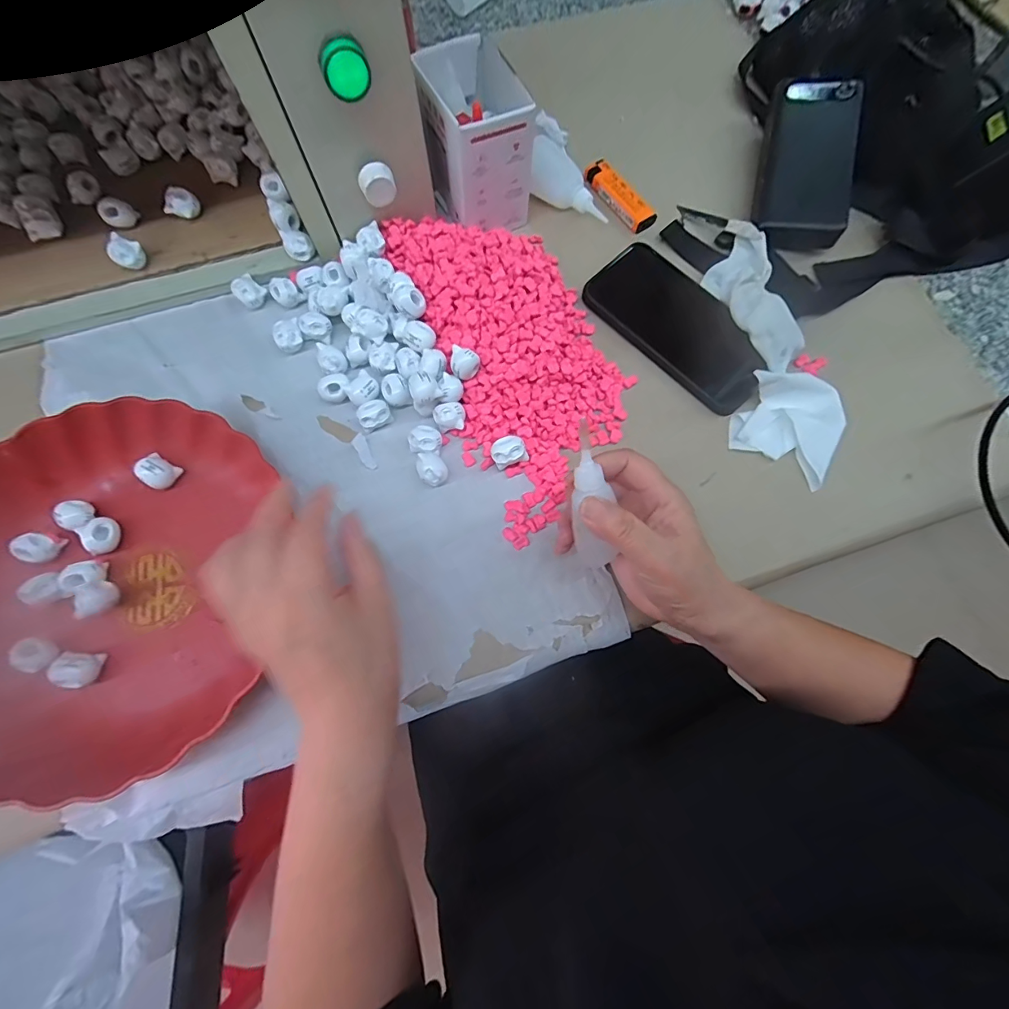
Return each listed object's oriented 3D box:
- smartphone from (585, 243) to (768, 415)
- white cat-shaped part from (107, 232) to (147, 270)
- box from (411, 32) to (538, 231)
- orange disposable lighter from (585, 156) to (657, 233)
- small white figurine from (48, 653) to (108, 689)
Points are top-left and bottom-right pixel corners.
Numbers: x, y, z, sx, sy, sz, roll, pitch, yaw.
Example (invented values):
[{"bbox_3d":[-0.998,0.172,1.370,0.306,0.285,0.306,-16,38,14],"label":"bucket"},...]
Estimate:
[{"bbox_3d":[0.146,-0.152,0.377,0.080,0.011,0.167,-38,78,-11],"label":"smartphone"},{"bbox_3d":[-0.314,-0.208,0.376,0.021,0.021,0.021,21,75,5],"label":"white cat-shaped part"},{"bbox_3d":[-0.024,-0.298,0.375,0.078,0.101,0.090,-14,75,-5],"label":"box"},{"bbox_3d":[0.107,-0.287,0.417,0.022,0.009,0.082,-35,78,-10],"label":"orange disposable lighter"},{"bbox_3d":[-0.280,0.109,0.295,0.018,0.019,0.021,6,74,1],"label":"small white figurine"}]

